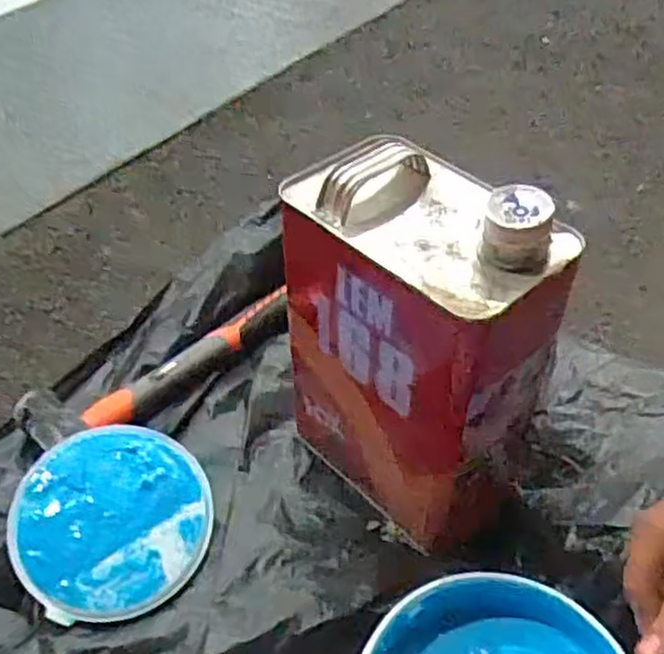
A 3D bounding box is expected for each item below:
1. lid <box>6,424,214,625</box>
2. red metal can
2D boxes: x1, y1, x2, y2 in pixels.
[{"bbox_3d":[-0.164,0.142,0.551,0.139,0.008,0.139,2,62,-4],"label":"lid"},{"bbox_3d":[0.053,0.014,0.515,0.114,0.262,0.177,-32,56,-27],"label":"red metal can"}]

